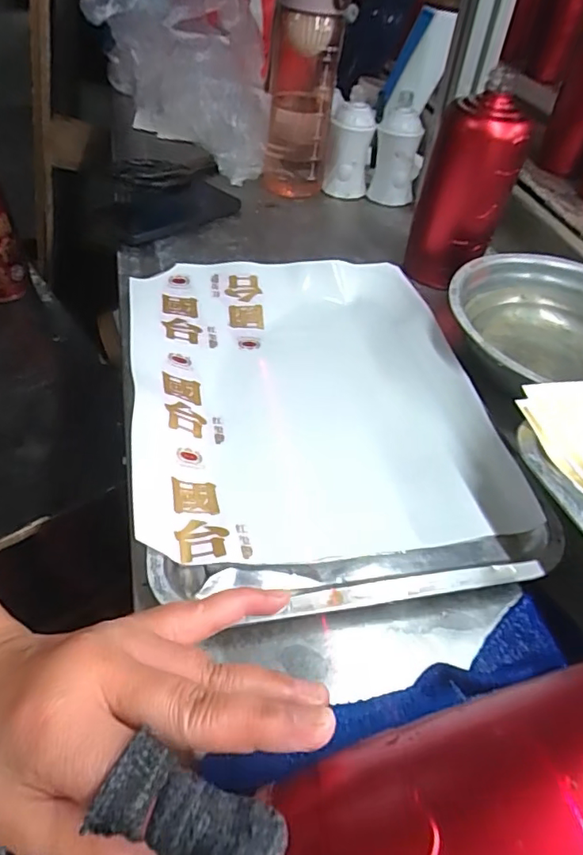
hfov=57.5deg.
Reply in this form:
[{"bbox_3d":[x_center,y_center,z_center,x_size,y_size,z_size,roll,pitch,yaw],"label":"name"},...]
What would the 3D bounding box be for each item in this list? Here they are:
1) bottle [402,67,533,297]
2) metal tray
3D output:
[{"bbox_3d":[0.162,-0.224,0.494,0.080,0.163,0.063,17,48,12],"label":"bottle"},{"bbox_3d":[0.018,-0.025,0.402,0.259,0.034,0.333,-7,48,-10],"label":"metal tray"}]

